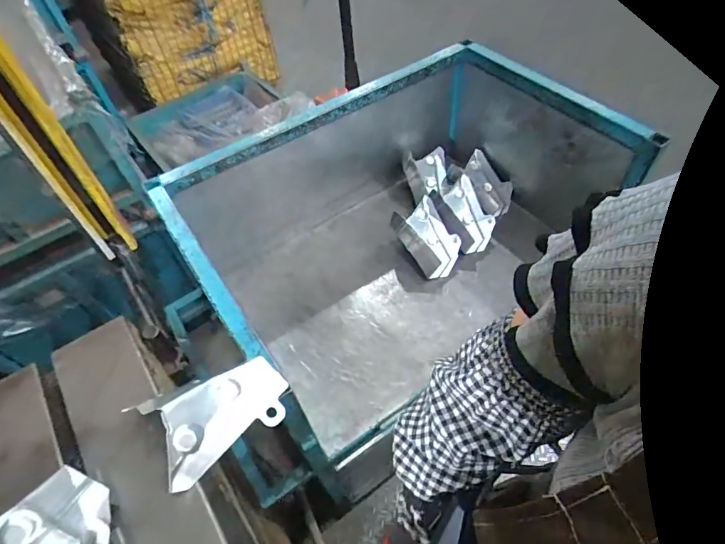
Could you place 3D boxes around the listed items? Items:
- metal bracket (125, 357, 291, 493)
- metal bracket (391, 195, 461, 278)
[{"bbox_3d":[-0.201,0.191,0.622,0.192,0.086,0.119,-33,56,-20],"label":"metal bracket"},{"bbox_3d":[0.195,-0.092,1.299,0.148,0.126,0.196,-31,56,-18],"label":"metal bracket"}]

